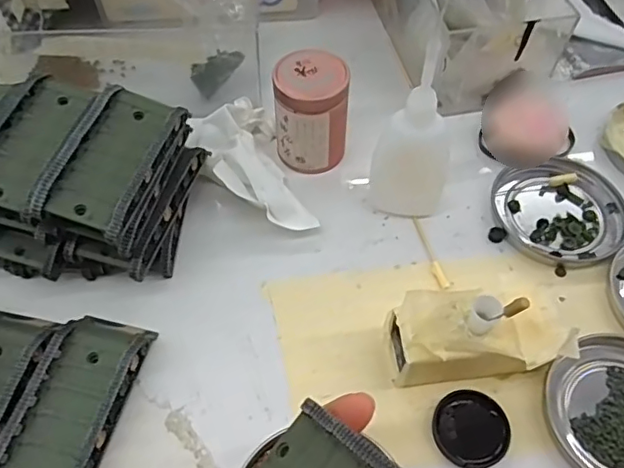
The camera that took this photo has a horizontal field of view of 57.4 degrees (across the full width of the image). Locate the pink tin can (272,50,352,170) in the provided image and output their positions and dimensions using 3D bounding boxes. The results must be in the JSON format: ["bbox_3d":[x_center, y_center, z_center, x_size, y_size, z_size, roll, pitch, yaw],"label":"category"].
[{"bbox_3d":[0.000,-0.074,0.354,0.045,0.064,0.042,0,56,0],"label":"pink tin can"}]

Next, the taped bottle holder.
[{"bbox_3d":[0.081,0.051,0.282,0.089,0.040,0.044,0,56,0],"label":"taped bottle holder"}]

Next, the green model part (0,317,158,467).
[{"bbox_3d":[-0.115,0.083,0.273,0.045,0.020,0.095,11,56,7],"label":"green model part"}]

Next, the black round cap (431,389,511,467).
[{"bbox_3d":[0.076,0.093,0.273,0.035,0.007,0.035,0,56,0],"label":"black round cap"}]

